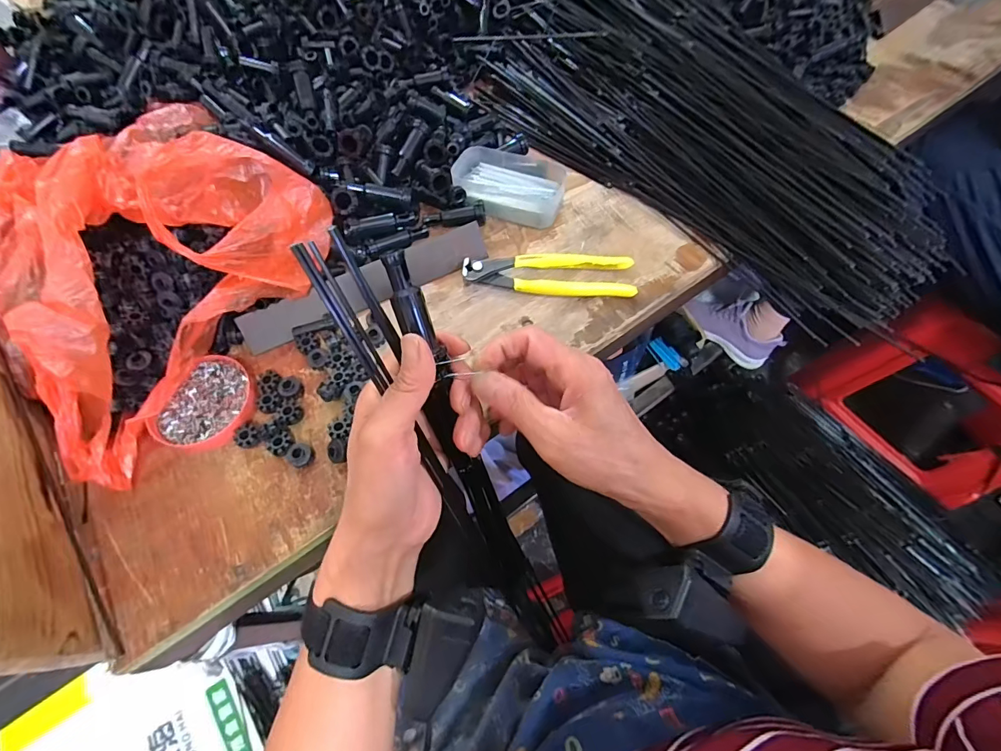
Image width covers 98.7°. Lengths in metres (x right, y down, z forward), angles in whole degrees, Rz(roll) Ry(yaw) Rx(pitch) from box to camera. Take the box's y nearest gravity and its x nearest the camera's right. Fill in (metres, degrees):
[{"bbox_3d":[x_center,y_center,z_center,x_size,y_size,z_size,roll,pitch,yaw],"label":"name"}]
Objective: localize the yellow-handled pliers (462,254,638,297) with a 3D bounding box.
[{"bbox_3d":[0.047,-0.102,0.424,0.165,0.013,0.042,4,62,3],"label":"yellow-handled pliers"}]

